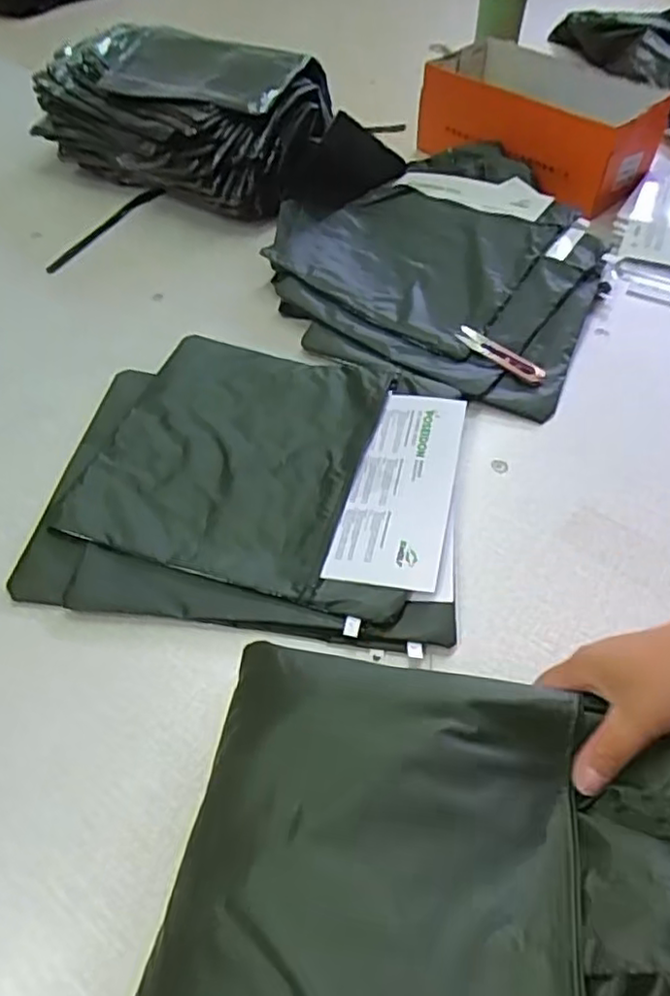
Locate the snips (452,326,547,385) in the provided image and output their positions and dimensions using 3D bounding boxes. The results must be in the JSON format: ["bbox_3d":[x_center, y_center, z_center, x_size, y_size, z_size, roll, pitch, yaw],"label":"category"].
[{"bbox_3d":[0.166,-0.146,0.665,0.096,0.010,0.022,33,59,22],"label":"snips"}]

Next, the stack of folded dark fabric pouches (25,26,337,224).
[{"bbox_3d":[-0.199,-0.473,0.824,0.343,0.139,0.153,27,57,19],"label":"stack of folded dark fabric pouches"}]

